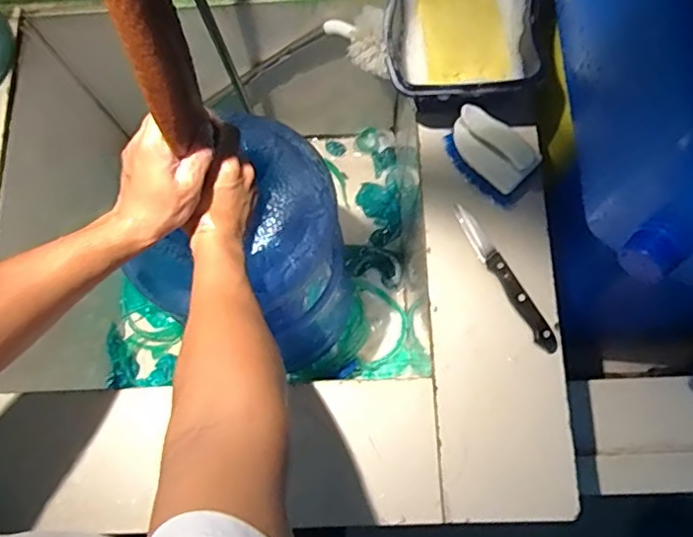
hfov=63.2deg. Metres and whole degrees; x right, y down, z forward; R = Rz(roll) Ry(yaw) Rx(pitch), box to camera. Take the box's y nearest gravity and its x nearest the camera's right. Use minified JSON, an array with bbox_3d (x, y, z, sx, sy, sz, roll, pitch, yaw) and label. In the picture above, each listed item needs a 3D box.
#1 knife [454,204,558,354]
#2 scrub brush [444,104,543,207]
[{"bbox_3d":[0.167,0.009,0.595,0.019,0.008,0.179,-29,77,-5],"label":"knife"},{"bbox_3d":[0.152,-0.126,0.604,0.102,0.060,0.051,44,81,11],"label":"scrub brush"}]

